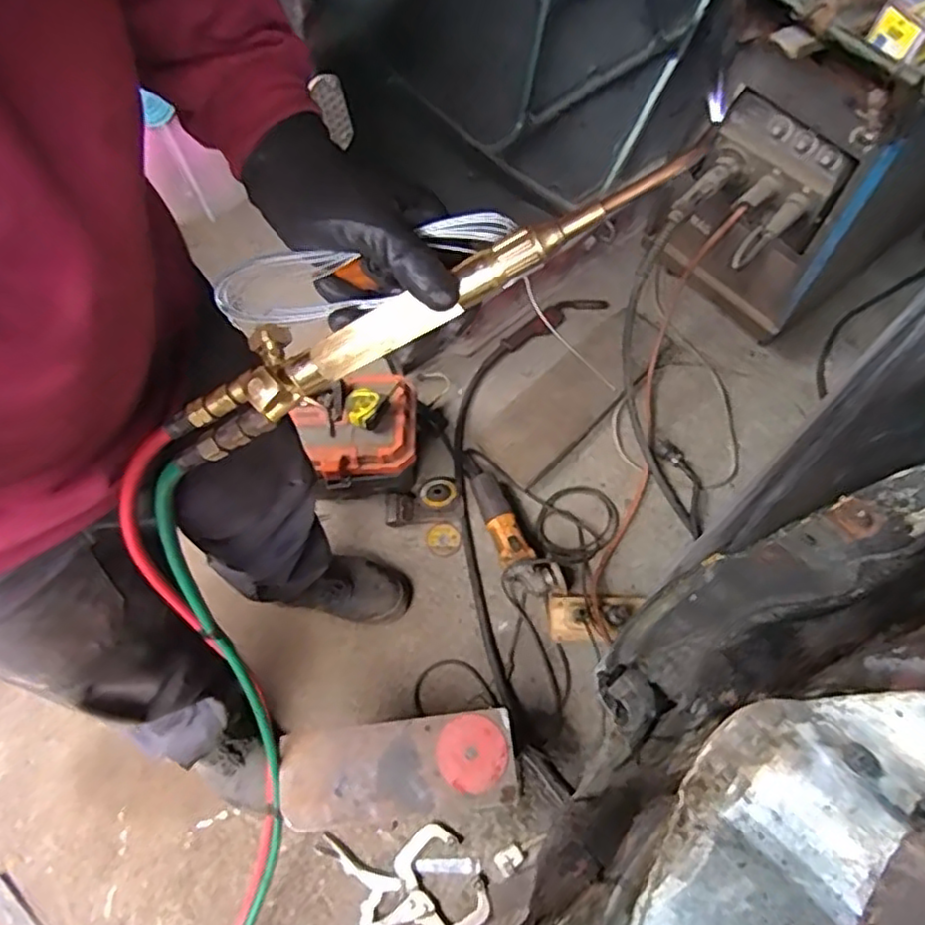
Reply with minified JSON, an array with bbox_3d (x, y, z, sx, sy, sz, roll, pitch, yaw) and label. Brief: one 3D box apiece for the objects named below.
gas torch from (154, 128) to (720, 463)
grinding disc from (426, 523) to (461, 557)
[{"bbox_3d":[-0.041,-0.099,0.410,0.386,0.043,0.052,-25,64,16],"label":"gas torch"},{"bbox_3d":[-0.038,0.155,1.318,0.065,0.012,0.068,-1,65,1],"label":"grinding disc"}]

